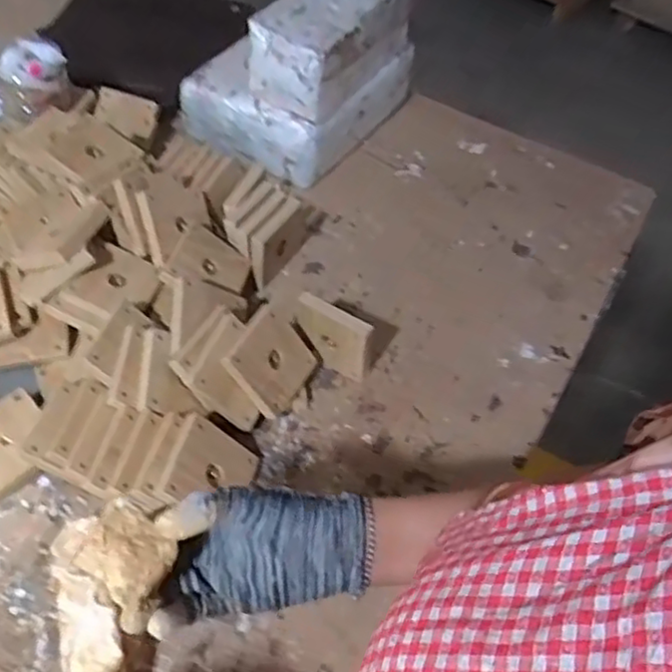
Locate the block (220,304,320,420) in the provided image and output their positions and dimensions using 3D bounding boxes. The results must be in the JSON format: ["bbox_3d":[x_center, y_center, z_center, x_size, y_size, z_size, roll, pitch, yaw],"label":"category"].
[{"bbox_3d":[-0.062,0.025,0.681,0.013,0.090,0.093,-12,35,40],"label":"block"}]

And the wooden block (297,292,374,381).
[{"bbox_3d":[-0.003,0.000,0.717,0.091,0.088,0.014,35,56,19],"label":"wooden block"}]

